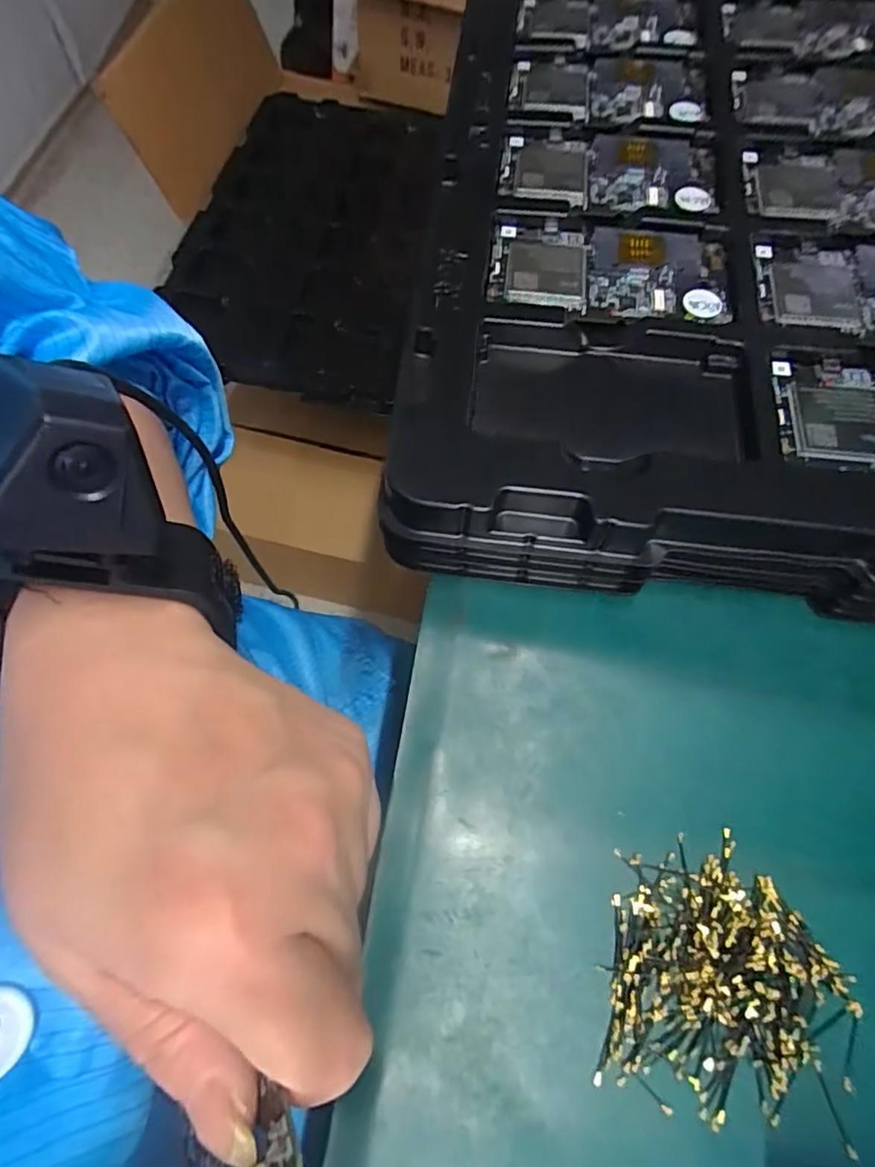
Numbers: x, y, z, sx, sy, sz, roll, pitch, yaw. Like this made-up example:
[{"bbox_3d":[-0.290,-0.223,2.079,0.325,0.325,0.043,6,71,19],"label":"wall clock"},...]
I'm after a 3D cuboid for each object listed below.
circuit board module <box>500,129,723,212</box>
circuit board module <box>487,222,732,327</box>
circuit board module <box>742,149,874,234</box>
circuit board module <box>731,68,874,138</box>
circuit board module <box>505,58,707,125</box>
[{"bbox_3d":[0.103,-0.247,0.359,0.124,0.010,0.068,6,67,0],"label":"circuit board module"},{"bbox_3d":[0.093,-0.169,0.322,0.127,0.005,0.063,7,67,0],"label":"circuit board module"},{"bbox_3d":[0.245,-0.233,0.349,0.123,0.004,0.072,8,67,0],"label":"circuit board module"},{"bbox_3d":[0.254,-0.312,0.385,0.123,0.008,0.071,2,67,-2],"label":"circuit board module"},{"bbox_3d":[0.111,-0.326,0.392,0.122,0.012,0.077,6,67,0],"label":"circuit board module"}]

